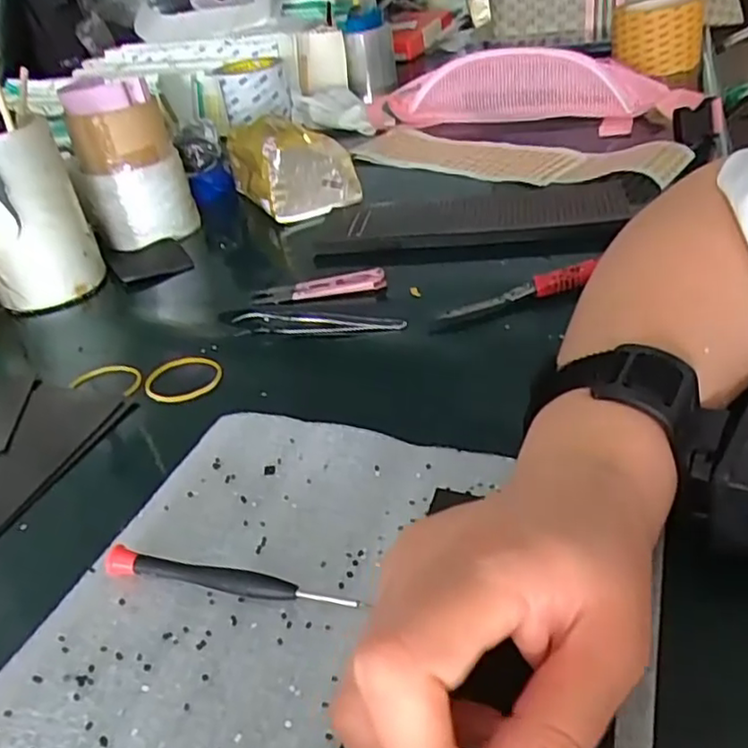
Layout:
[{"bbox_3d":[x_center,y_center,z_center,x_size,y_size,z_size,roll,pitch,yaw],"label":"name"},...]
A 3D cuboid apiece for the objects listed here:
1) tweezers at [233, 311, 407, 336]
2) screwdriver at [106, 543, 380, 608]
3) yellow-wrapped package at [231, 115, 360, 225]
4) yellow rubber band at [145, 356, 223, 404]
[{"bbox_3d":[-0.037,-0.036,0.437,0.112,0.017,0.011,-2,34,7],"label":"tweezers"},{"bbox_3d":[-0.060,0.085,0.270,0.111,0.011,0.009,3,35,15],"label":"screwdriver"},{"bbox_3d":[-0.085,-0.212,0.651,0.087,0.071,0.136,-23,35,-15],"label":"yellow-wrapped package"},{"bbox_3d":[-0.121,0.003,0.420,0.047,0.007,0.045,-5,33,3],"label":"yellow rubber band"}]

